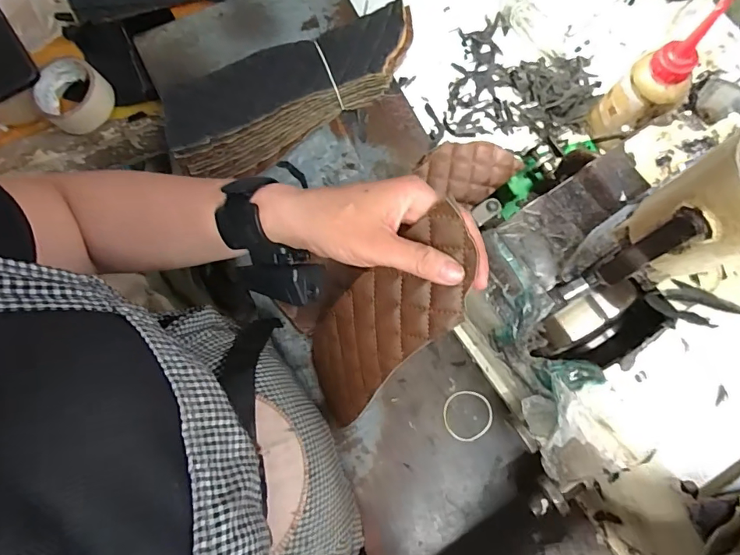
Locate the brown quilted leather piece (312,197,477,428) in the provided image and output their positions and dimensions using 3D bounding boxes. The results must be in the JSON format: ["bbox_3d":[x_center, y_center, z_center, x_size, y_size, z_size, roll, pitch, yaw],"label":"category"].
[{"bbox_3d":[0.001,0.044,0.353,0.072,0.233,0.030,45,41,10],"label":"brown quilted leather piece"}]

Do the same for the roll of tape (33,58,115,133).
[{"bbox_3d":[-0.381,-0.234,0.587,0.084,0.049,0.081,-1,77,4],"label":"roll of tape"}]

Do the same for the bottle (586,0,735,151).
[{"bbox_3d":[0.255,-0.174,0.427,0.048,0.160,0.057,-11,77,3],"label":"bottle"}]

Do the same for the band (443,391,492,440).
[{"bbox_3d":[0.097,0.137,0.456,0.048,0.004,0.046,-2,77,8],"label":"band"}]

